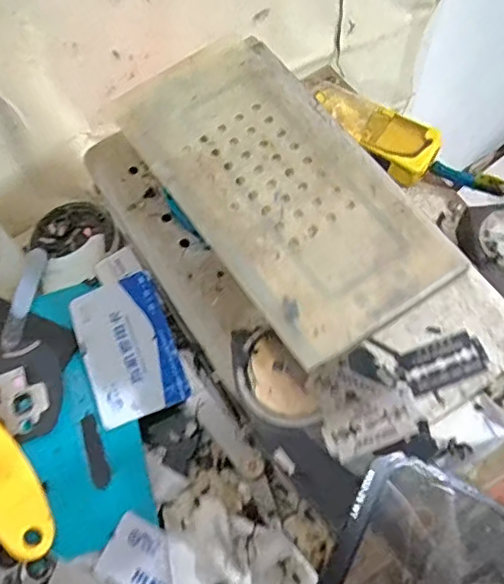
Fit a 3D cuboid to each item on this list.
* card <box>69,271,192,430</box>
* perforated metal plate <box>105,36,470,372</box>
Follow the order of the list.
[{"bbox_3d":[-0.074,0.033,0.355,0.054,0.004,0.084,-22,72,-4],"label":"card"},{"bbox_3d":[0.009,-0.051,0.267,0.082,0.006,0.165,-33,66,-12],"label":"perforated metal plate"}]

